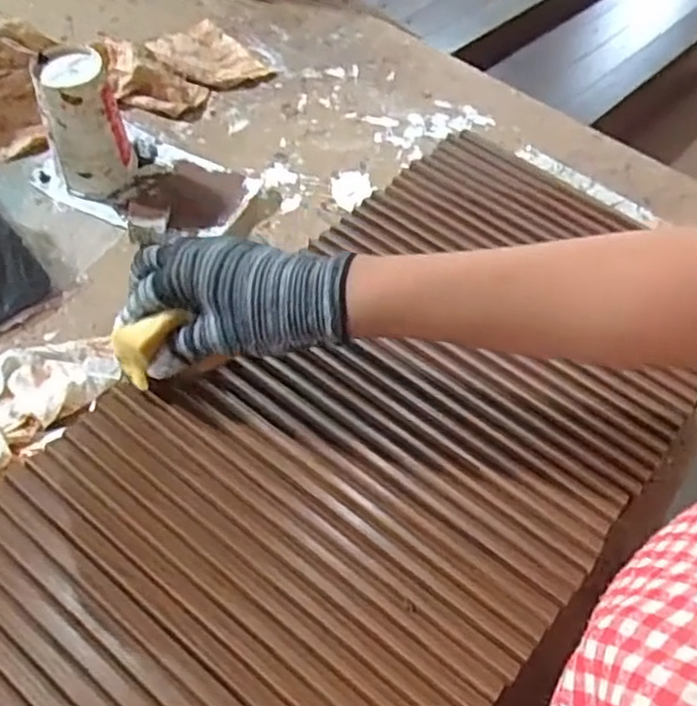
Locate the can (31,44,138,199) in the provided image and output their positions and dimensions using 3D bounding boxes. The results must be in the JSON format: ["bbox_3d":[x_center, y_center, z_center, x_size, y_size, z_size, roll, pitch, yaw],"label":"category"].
[{"bbox_3d":[-0.250,-0.220,0.670,0.070,0.130,0.067,2,55,-3],"label":"can"}]

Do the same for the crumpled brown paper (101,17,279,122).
[{"bbox_3d":[-0.189,-0.342,0.810,0.169,0.043,0.124,-38,66,-26],"label":"crumpled brown paper"}]

